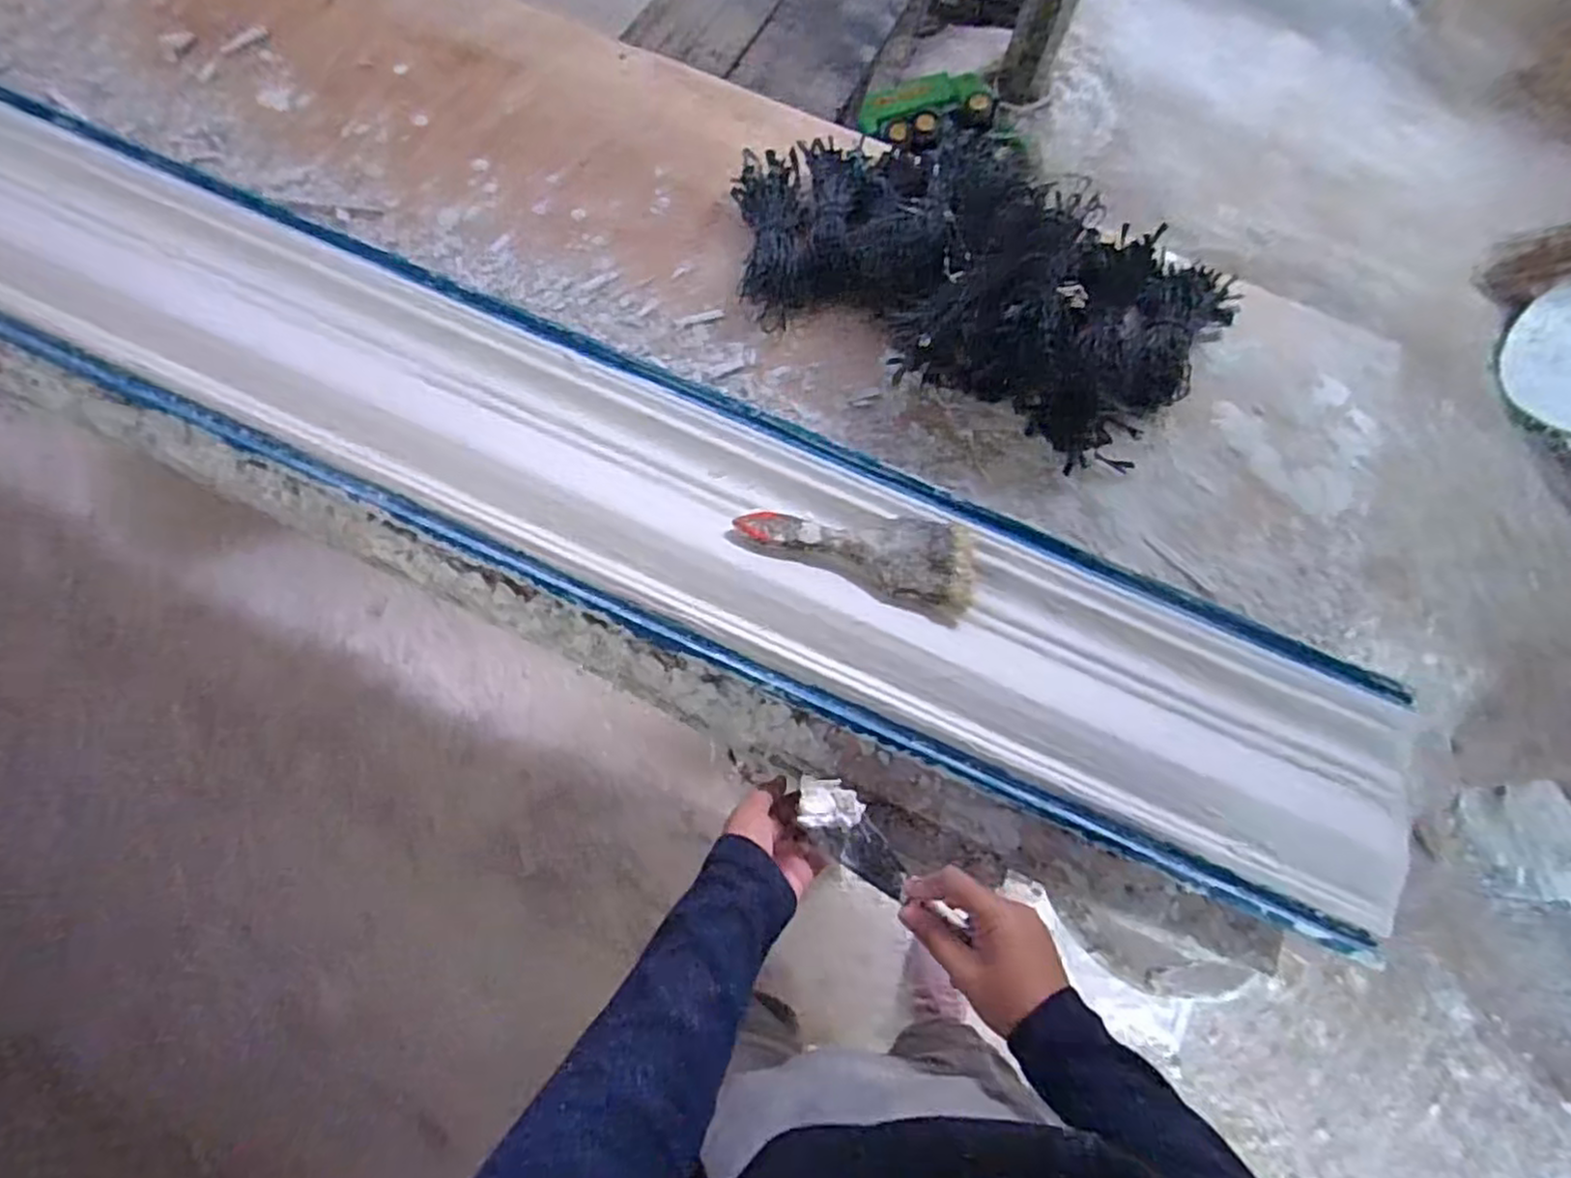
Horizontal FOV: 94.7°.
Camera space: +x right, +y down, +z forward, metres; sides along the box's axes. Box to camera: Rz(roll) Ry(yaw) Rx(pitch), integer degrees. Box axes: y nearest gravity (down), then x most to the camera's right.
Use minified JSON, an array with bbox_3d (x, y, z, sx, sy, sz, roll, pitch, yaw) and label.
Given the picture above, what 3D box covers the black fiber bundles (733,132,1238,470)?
[{"bbox_3d":[0.162,-0.281,0.632,0.470,0.106,0.227,23,71,4],"label":"black fiber bundles"}]

